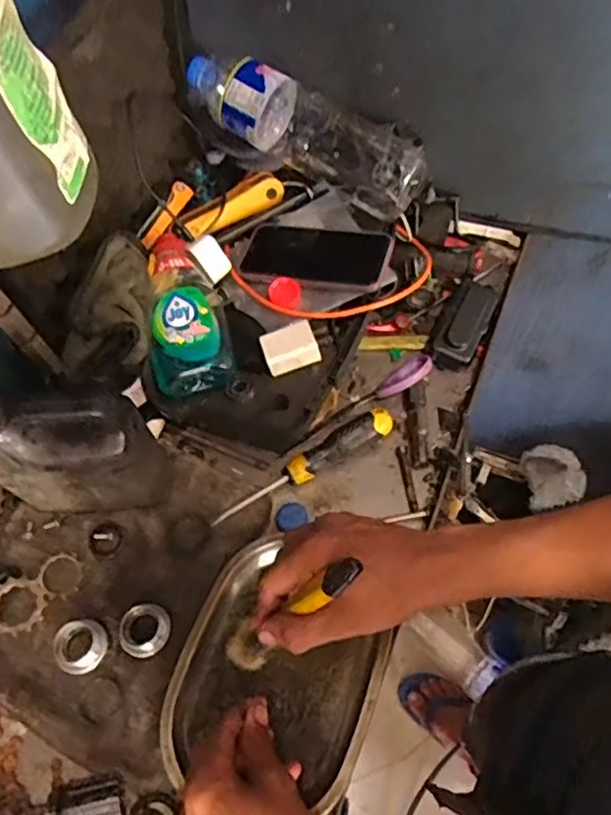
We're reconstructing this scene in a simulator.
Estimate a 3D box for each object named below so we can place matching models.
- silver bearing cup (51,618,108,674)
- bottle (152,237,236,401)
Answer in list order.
[{"bbox_3d":[-0.190,0.199,0.528,0.040,0.018,0.042,-1,59,1],"label":"silver bearing cup"},{"bbox_3d":[-0.110,-0.092,0.608,0.076,0.047,0.170,-5,59,-1],"label":"bottle"}]

